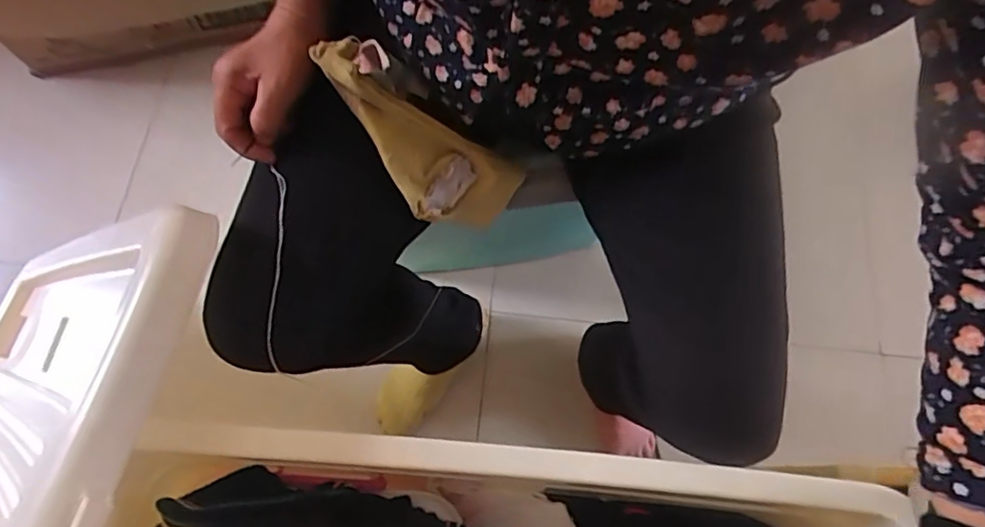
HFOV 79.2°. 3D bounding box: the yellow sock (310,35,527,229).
[{"bbox_3d":[-0.061,-0.093,0.482,0.196,0.034,0.077,39,67,-32],"label":"yellow sock"}]

